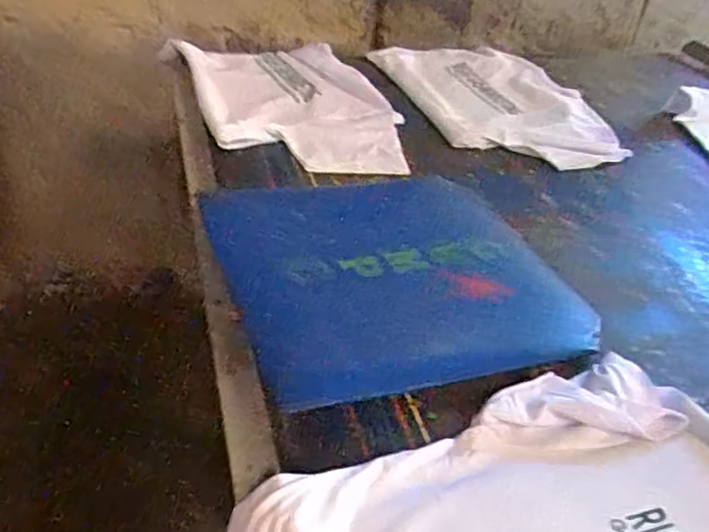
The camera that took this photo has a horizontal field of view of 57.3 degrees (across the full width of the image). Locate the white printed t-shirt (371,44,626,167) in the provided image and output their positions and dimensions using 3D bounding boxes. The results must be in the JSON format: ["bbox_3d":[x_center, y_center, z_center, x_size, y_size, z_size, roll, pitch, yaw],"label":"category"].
[{"bbox_3d":[0.278,-0.348,1.314,0.368,0.037,0.558,-7,39,-19],"label":"white printed t-shirt"}]

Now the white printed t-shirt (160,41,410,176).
[{"bbox_3d":[-0.114,-0.302,1.203,0.343,0.061,0.540,-10,40,-22],"label":"white printed t-shirt"}]

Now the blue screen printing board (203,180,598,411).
[{"bbox_3d":[0.047,-0.007,0.836,0.406,0.040,0.426,-11,40,-18],"label":"blue screen printing board"}]

